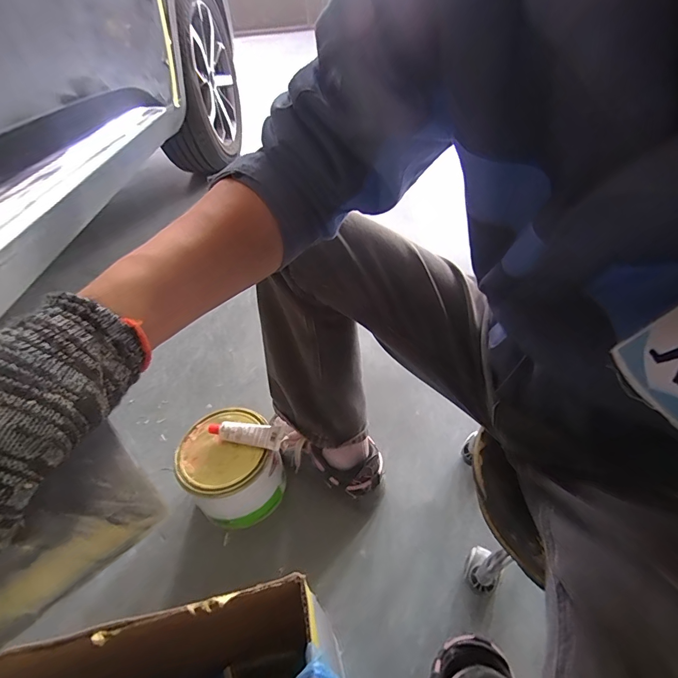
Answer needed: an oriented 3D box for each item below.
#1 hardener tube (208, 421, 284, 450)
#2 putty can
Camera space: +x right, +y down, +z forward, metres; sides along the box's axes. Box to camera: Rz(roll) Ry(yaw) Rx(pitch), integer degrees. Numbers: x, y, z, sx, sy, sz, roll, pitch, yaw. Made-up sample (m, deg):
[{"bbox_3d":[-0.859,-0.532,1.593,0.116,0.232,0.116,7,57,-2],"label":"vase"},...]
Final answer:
[{"bbox_3d":[-0.157,0.154,0.669,0.125,0.017,0.041,4,45,10],"label":"hardener tube"},{"bbox_3d":[-0.186,0.226,0.707,0.151,0.130,0.155,-3,45,3],"label":"putty can"}]

